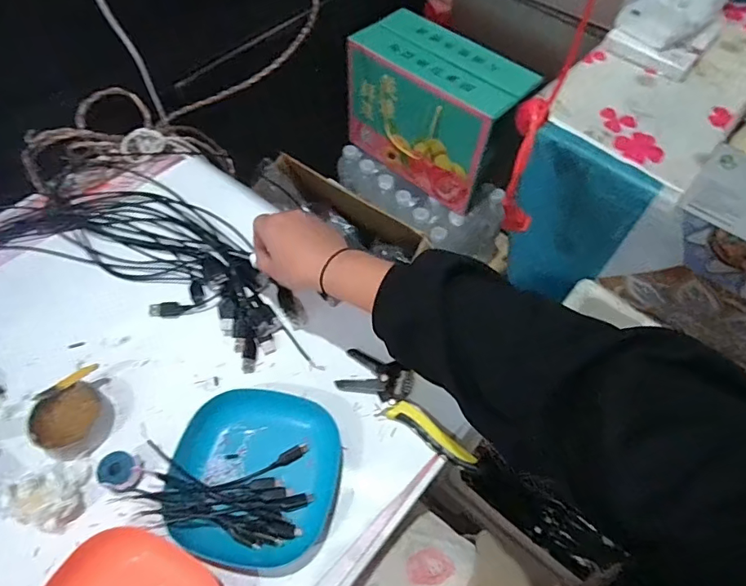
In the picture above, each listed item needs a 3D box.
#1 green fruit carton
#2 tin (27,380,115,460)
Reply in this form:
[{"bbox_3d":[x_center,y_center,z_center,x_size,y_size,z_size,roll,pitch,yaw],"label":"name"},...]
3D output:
[{"bbox_3d":[0.119,-0.363,0.966,0.328,0.237,0.161,40,65,20],"label":"green fruit carton"},{"bbox_3d":[-0.278,0.120,0.449,0.059,0.027,0.062,0,58,0],"label":"tin"}]

